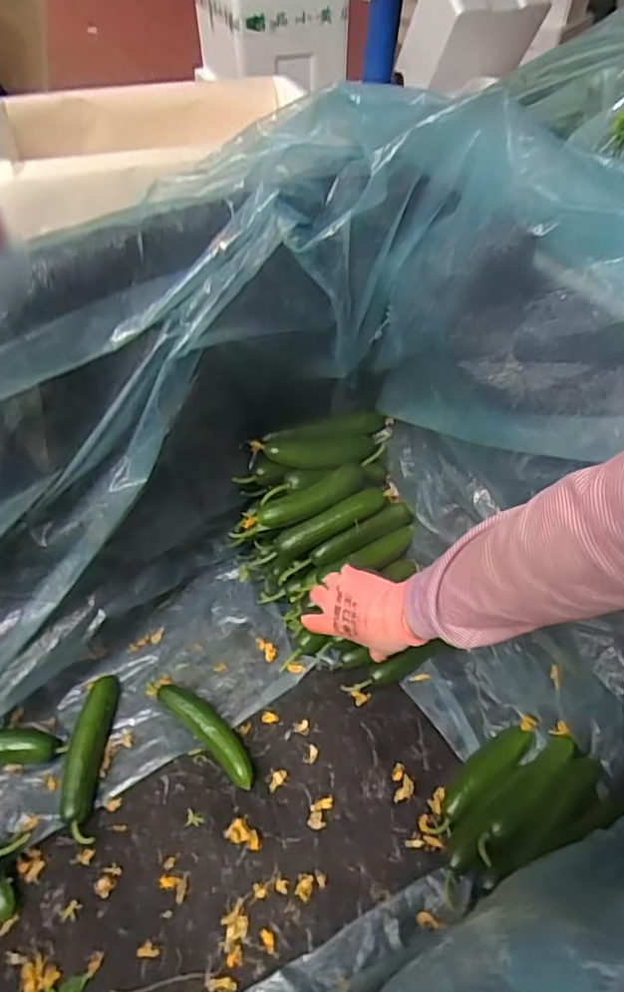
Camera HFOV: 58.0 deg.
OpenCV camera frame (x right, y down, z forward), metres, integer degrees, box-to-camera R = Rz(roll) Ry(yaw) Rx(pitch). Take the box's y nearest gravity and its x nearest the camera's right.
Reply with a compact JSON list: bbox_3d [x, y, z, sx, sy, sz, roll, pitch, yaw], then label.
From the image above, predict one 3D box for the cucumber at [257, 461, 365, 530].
[{"bbox_3d":[0.003,0.000,0.685,0.148,0.029,0.030,-24,54,-19],"label":"cucumber"}]

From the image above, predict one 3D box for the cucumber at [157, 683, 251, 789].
[{"bbox_3d":[-0.117,0.267,0.642,0.147,0.029,0.032,35,58,25],"label":"cucumber"}]

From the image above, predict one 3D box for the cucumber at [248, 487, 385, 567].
[{"bbox_3d":[0.013,0.037,0.691,0.184,0.037,0.031,-26,55,-21],"label":"cucumber"}]

